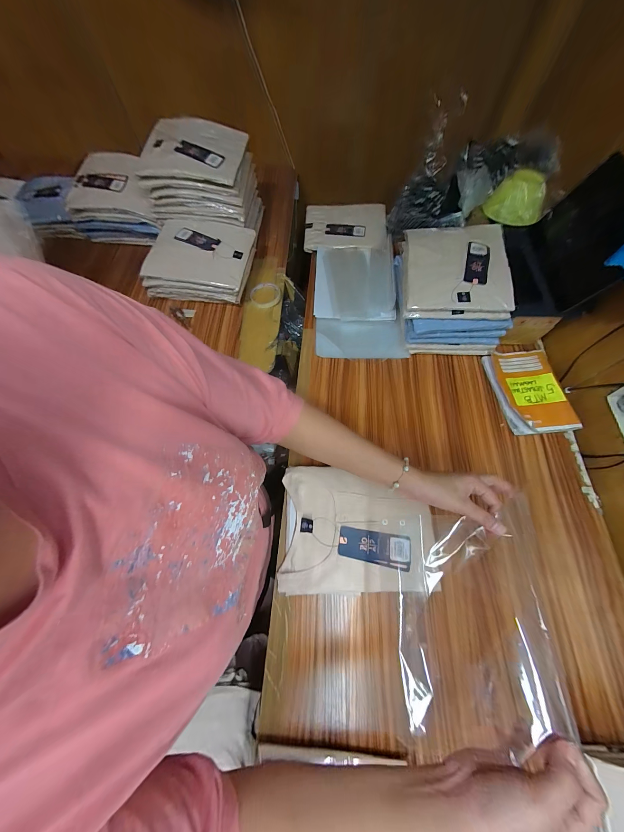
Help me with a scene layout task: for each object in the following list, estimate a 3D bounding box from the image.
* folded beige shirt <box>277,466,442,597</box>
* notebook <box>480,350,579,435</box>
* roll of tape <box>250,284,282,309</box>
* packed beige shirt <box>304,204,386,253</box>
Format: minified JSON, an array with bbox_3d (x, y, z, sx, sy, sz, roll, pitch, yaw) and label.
[{"bbox_3d":[0.078,0.200,0.475,0.256,0.033,0.206,2,66,0],"label":"folded beige shirt"},{"bbox_3d":[0.490,-0.058,0.604,0.142,0.021,0.200,-6,66,-3],"label":"notebook"},{"bbox_3d":[-0.124,-0.335,0.734,0.083,0.018,0.092,24,68,10],"label":"roll of tape"},{"bbox_3d":[0.103,-0.586,0.828,0.250,0.034,0.212,1,66,0],"label":"packed beige shirt"}]

